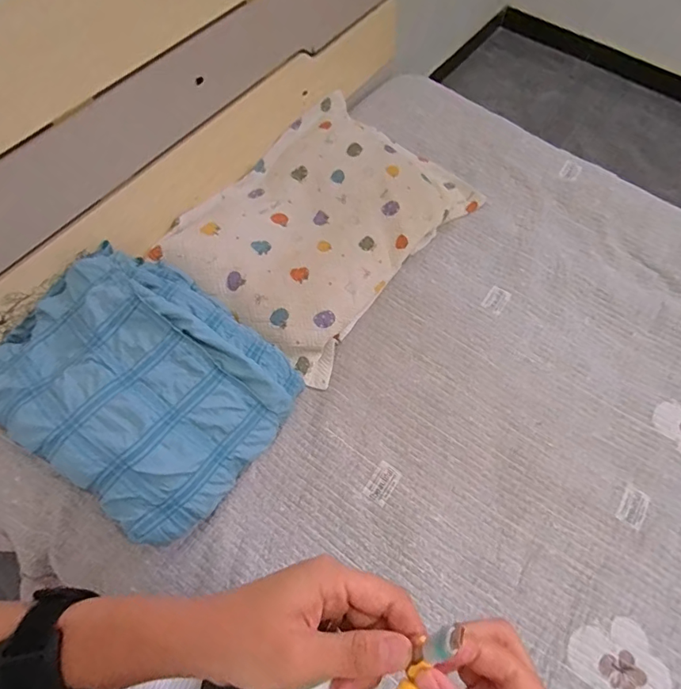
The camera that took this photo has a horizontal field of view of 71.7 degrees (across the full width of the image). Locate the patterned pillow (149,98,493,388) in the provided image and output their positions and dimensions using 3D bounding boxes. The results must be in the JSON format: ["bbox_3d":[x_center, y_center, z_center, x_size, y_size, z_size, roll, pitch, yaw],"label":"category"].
[{"bbox_3d":[-0.027,-0.313,1.149,0.472,0.110,0.709,34,67,15],"label":"patterned pillow"}]

